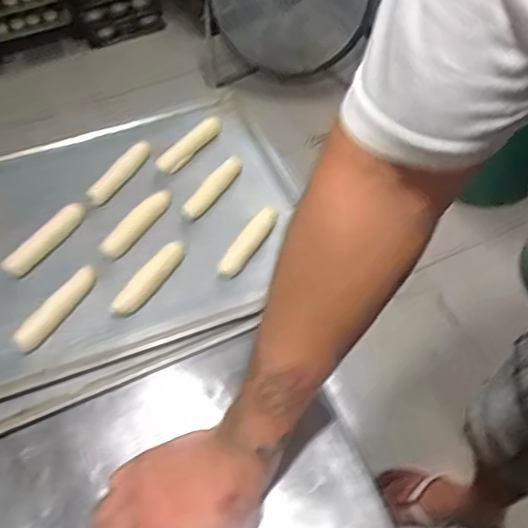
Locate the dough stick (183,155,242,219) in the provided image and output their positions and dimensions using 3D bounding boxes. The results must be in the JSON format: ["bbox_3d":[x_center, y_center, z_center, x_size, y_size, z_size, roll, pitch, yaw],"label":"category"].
[{"bbox_3d":[-0.055,-0.089,0.627,0.021,0.016,0.096,29,60,22],"label":"dough stick"}]

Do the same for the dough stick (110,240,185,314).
[{"bbox_3d":[-0.115,0.013,0.562,0.021,0.019,0.098,28,59,21],"label":"dough stick"}]

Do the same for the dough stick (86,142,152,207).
[{"bbox_3d":[-0.168,-0.109,0.658,0.021,0.020,0.104,26,59,20],"label":"dough stick"}]

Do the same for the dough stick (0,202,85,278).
[{"bbox_3d":[-0.221,-0.024,0.573,0.019,0.027,0.097,31,61,23],"label":"dough stick"}]

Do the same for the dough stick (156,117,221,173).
[{"bbox_3d":[-0.089,-0.148,0.681,0.023,0.018,0.103,30,60,23],"label":"dough stick"}]

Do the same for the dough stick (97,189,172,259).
[{"bbox_3d":[-0.136,-0.045,0.601,0.021,0.017,0.101,27,59,21],"label":"dough stick"}]

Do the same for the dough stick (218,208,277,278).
[{"bbox_3d":[-0.016,-0.022,0.579,0.022,0.017,0.093,26,59,20],"label":"dough stick"}]

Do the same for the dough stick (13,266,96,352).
[{"bbox_3d":[-0.197,0.042,0.536,0.018,0.027,0.098,23,58,18],"label":"dough stick"}]

